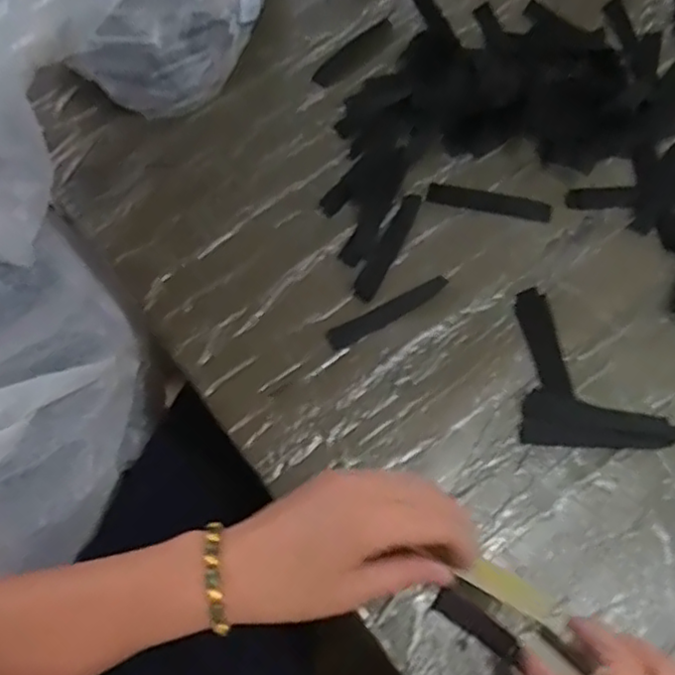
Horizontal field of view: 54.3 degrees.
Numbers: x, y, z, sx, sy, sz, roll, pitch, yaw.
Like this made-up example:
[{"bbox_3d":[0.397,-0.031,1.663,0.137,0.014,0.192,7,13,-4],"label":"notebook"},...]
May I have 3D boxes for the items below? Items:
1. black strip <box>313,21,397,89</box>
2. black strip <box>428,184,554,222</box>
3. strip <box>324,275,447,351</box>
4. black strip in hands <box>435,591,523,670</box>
[{"bbox_3d":[0.015,-0.236,0.550,0.082,0.004,0.027,-39,73,-8],"label":"black strip"},{"bbox_3d":[0.114,-0.101,0.493,0.092,0.009,0.015,9,67,4],"label":"black strip"},{"bbox_3d":[0.036,-0.017,0.456,0.092,0.004,0.015,-29,76,-11],"label":"strip"},{"bbox_3d":[0.080,0.163,0.374,0.051,0.004,0.015,31,81,14],"label":"black strip in hands"}]

